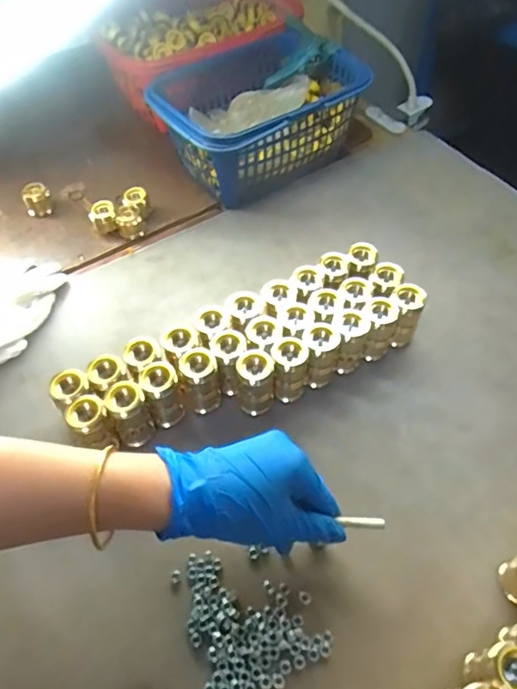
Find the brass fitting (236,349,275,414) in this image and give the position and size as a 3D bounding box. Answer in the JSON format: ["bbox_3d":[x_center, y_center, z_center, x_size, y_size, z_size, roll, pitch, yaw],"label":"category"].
[{"bbox_3d":[-0.003,0.035,0.468,0.031,0.063,0.029,-6,52,-4],"label":"brass fitting"}]

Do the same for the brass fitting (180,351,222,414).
[{"bbox_3d":[-0.051,0.035,0.469,0.031,0.065,0.030,-9,53,-7],"label":"brass fitting"}]

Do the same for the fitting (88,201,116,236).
[{"bbox_3d":[-0.191,-0.155,0.637,0.028,0.033,0.029,-6,52,-5],"label":"fitting"}]

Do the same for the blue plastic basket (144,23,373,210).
[{"bbox_3d":[-0.001,-0.291,0.676,0.256,0.133,0.191,-28,57,-20],"label":"blue plastic basket"}]

